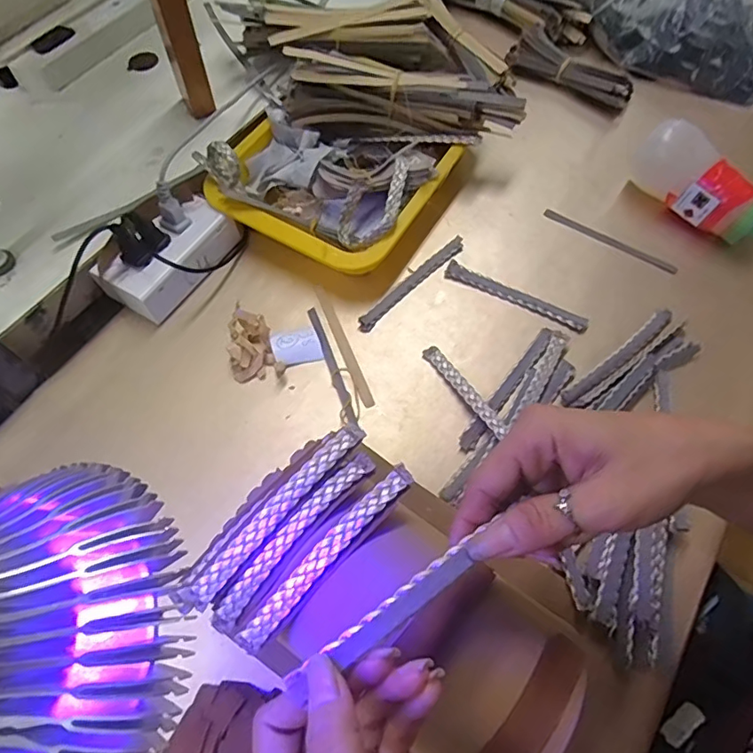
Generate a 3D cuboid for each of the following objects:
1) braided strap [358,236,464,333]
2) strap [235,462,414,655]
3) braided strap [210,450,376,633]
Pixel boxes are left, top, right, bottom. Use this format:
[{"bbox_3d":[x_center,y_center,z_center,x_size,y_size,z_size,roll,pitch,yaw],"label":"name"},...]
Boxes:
[{"bbox_3d":[0.034,-0.088,0.500,0.014,0.006,0.137,42,71,16],"label":"braided strap"},{"bbox_3d":[-0.027,0.098,0.295,0.014,0.025,0.126,40,70,18],"label":"strap"},{"bbox_3d":[-0.046,0.090,0.301,0.013,0.028,0.121,39,70,18],"label":"braided strap"}]

